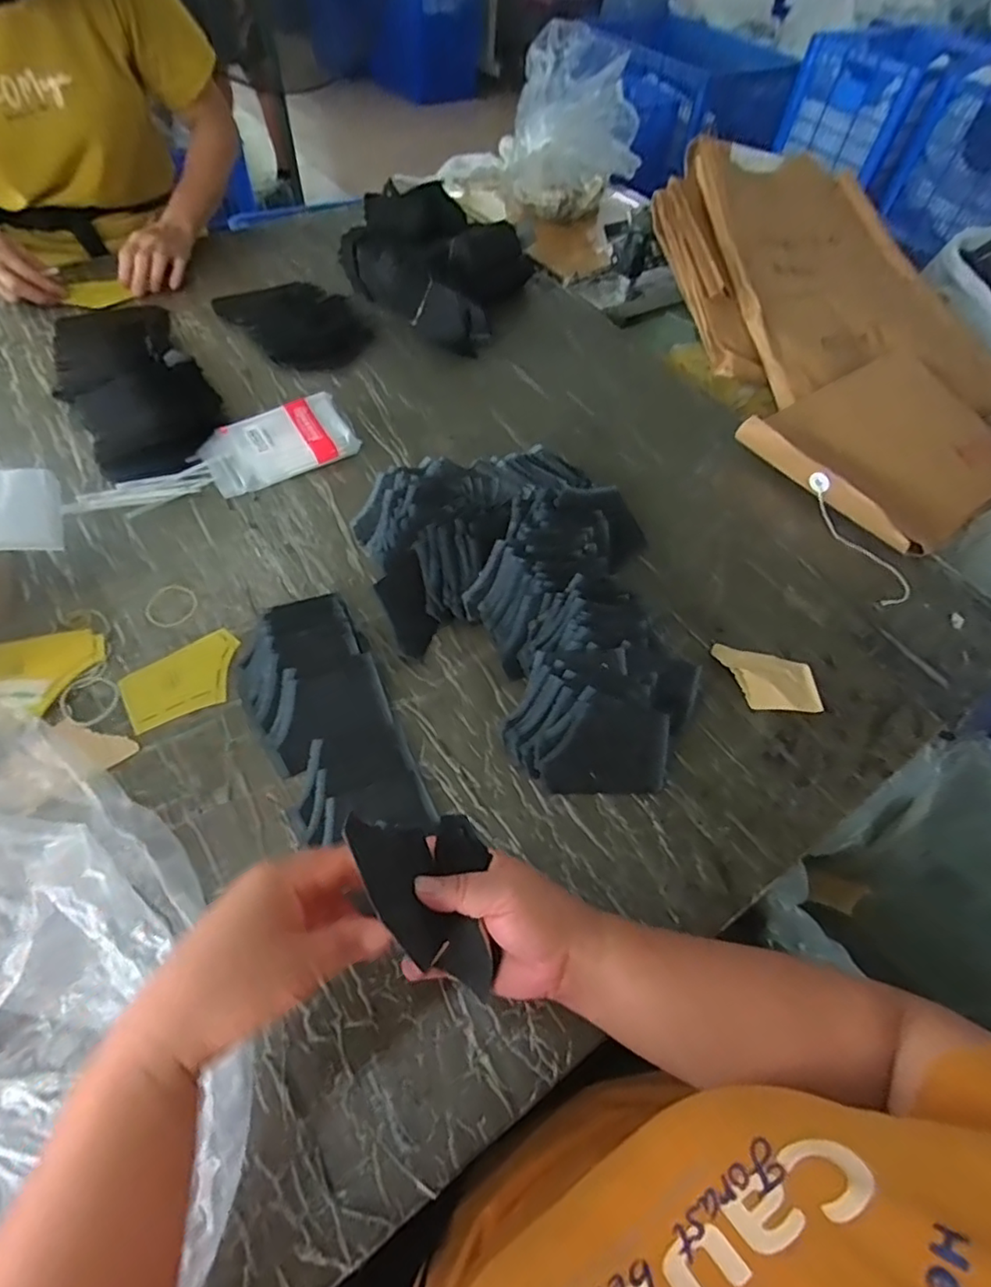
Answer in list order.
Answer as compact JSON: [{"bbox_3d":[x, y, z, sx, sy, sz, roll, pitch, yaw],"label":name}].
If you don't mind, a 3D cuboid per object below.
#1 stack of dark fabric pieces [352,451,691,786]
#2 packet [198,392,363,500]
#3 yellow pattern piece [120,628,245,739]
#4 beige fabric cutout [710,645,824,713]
[{"bbox_3d":[0.029,-0.046,0.571,0.275,0.059,0.379,-9,57,-10],"label":"stack of dark fabric pieces"},{"bbox_3d":[-0.259,-0.244,0.706,0.172,0.033,0.100,-26,62,-20],"label":"packet"},{"bbox_3d":[-0.285,0.033,0.543,0.106,0.005,0.070,-31,64,-23],"label":"yellow pattern piece"},{"bbox_3d":[0.261,0.033,0.564,0.094,0.016,0.062,10,56,2],"label":"beige fabric cutout"}]

